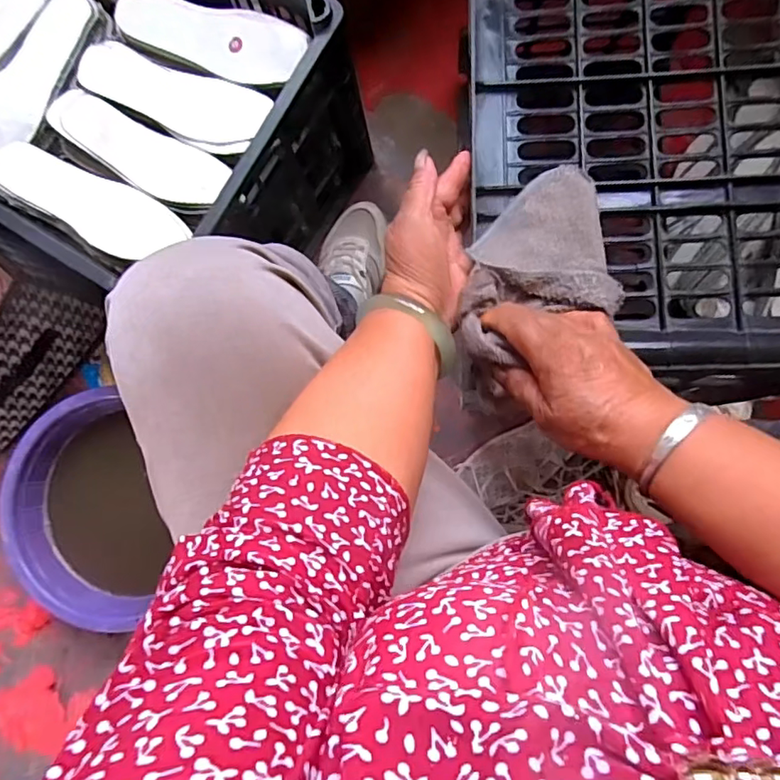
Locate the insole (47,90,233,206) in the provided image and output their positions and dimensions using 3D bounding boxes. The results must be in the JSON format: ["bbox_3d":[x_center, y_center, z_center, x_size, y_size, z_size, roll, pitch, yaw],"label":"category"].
[{"bbox_3d":[-0.256,-0.243,0.563,0.228,0.015,0.065,28,75,14],"label":"insole"}]

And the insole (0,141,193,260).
[{"bbox_3d":[-0.300,-0.190,0.546,0.214,0.007,0.068,31,69,8],"label":"insole"}]

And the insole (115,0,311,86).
[{"bbox_3d":[-0.187,-0.367,0.569,0.211,0.027,0.065,24,88,6],"label":"insole"}]

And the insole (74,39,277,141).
[{"bbox_3d":[-0.221,-0.303,0.569,0.229,0.023,0.067,24,88,6],"label":"insole"}]

